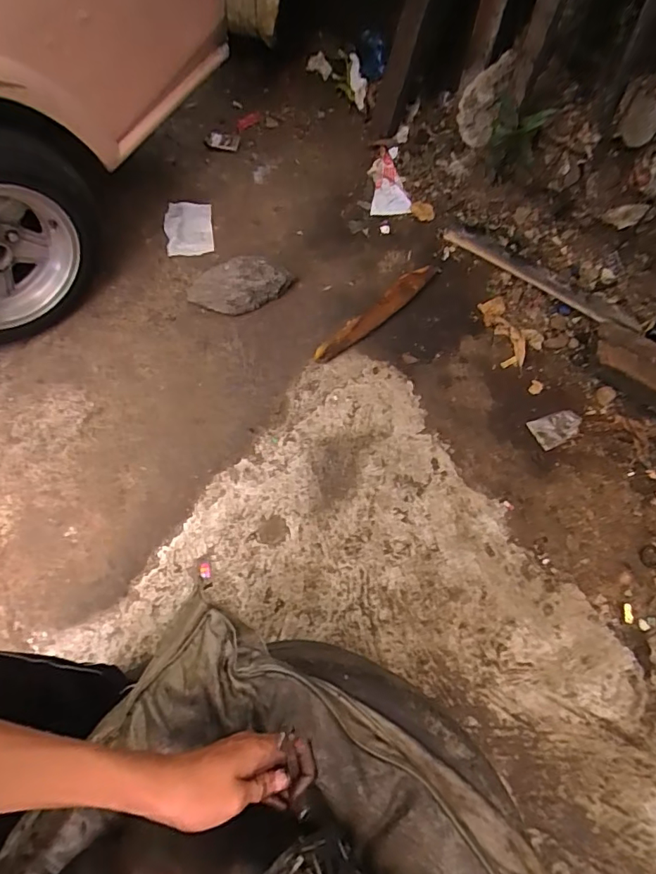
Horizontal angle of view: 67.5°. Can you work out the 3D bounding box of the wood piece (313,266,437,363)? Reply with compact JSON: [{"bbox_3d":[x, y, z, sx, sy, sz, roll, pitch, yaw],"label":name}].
[{"bbox_3d":[0.133,-0.340,1.344,0.420,0.025,0.060,-41,75,-16],"label":"wood piece"}]

